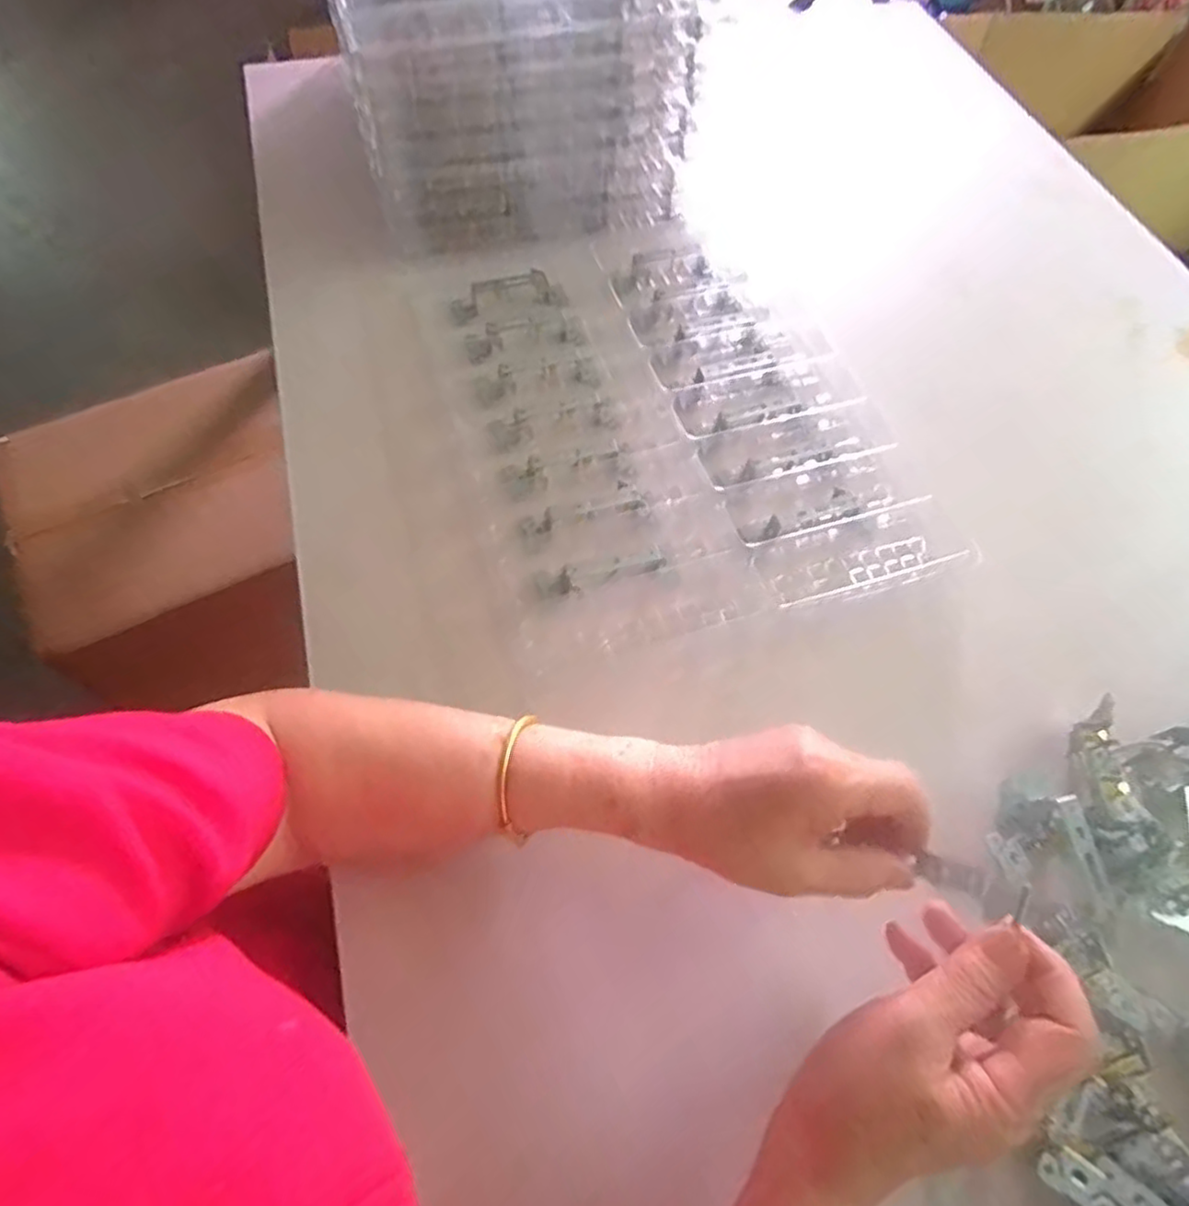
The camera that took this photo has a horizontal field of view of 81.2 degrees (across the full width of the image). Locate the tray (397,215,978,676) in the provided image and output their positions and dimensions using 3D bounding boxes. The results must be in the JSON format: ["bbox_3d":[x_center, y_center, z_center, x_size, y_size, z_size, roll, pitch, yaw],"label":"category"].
[{"bbox_3d":[0.055,-0.175,0.586,0.357,0.030,0.428,-15,64,-10],"label":"tray"}]

